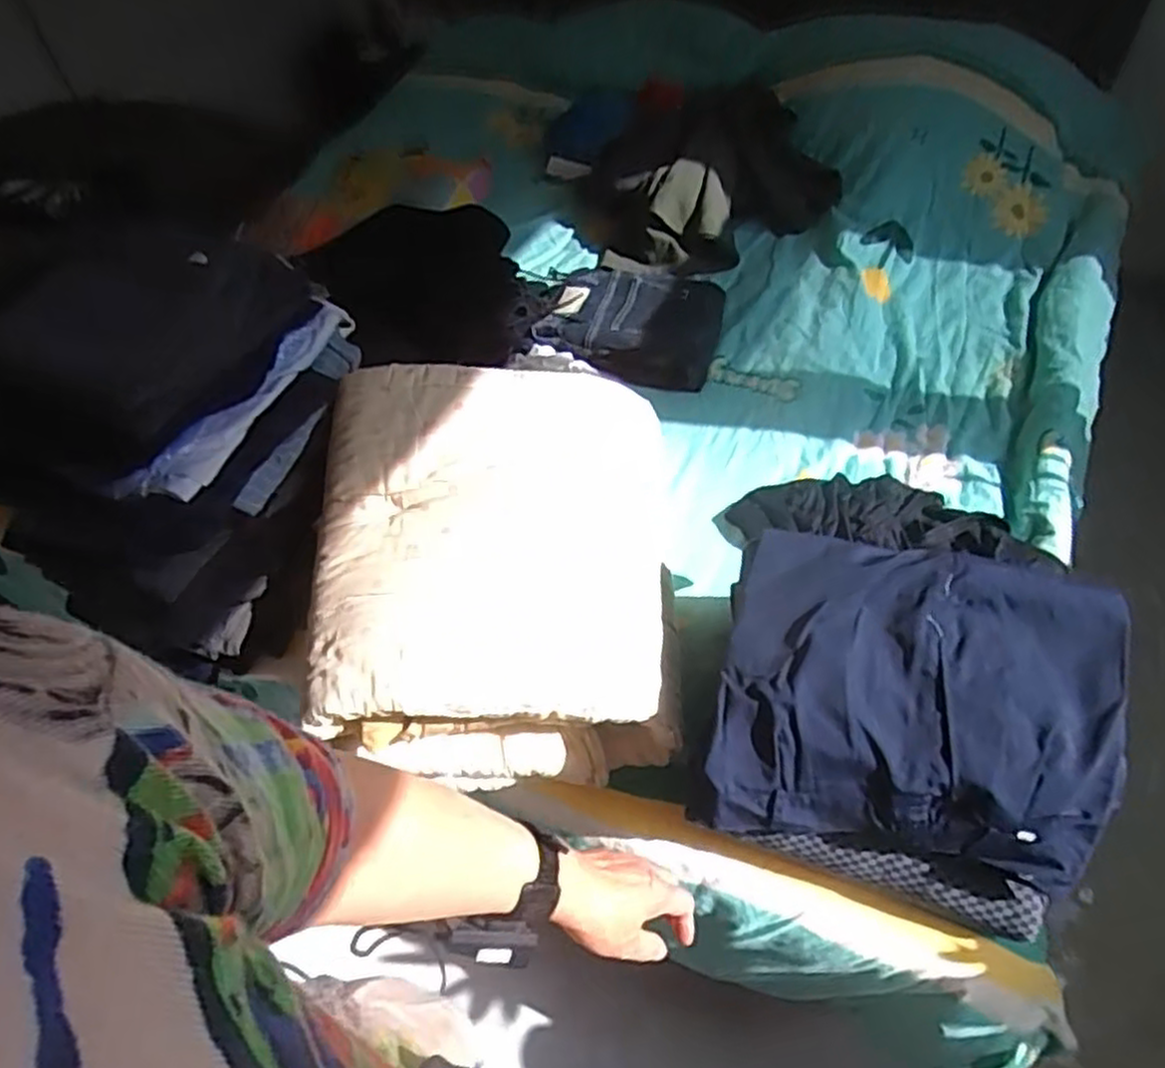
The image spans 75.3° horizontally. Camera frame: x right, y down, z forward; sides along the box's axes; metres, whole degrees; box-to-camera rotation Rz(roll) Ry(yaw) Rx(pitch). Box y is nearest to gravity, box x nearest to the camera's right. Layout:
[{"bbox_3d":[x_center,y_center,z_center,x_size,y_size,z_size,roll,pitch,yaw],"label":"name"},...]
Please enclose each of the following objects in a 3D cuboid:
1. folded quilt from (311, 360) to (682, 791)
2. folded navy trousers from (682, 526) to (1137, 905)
[{"bbox_3d":[-0.099,0.025,0.955,0.414,0.215,0.501,-1,54,3],"label":"folded quilt"},{"bbox_3d":[0.325,0.165,0.762,0.373,0.119,0.284,7,55,9],"label":"folded navy trousers"}]

